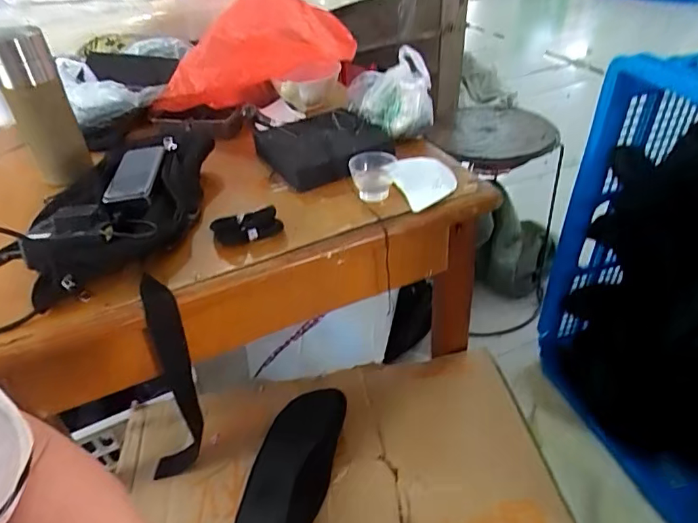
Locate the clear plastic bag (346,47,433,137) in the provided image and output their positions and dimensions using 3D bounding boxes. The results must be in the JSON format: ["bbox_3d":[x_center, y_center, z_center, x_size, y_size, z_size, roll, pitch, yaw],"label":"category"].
[{"bbox_3d":[0.056,-0.247,0.731,0.105,0.095,0.119,-11,39,-8],"label":"clear plastic bag"}]

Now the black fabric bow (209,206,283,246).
[{"bbox_3d":[-0.113,-0.039,0.569,0.073,0.022,0.032,-16,40,-14],"label":"black fabric bow"}]

